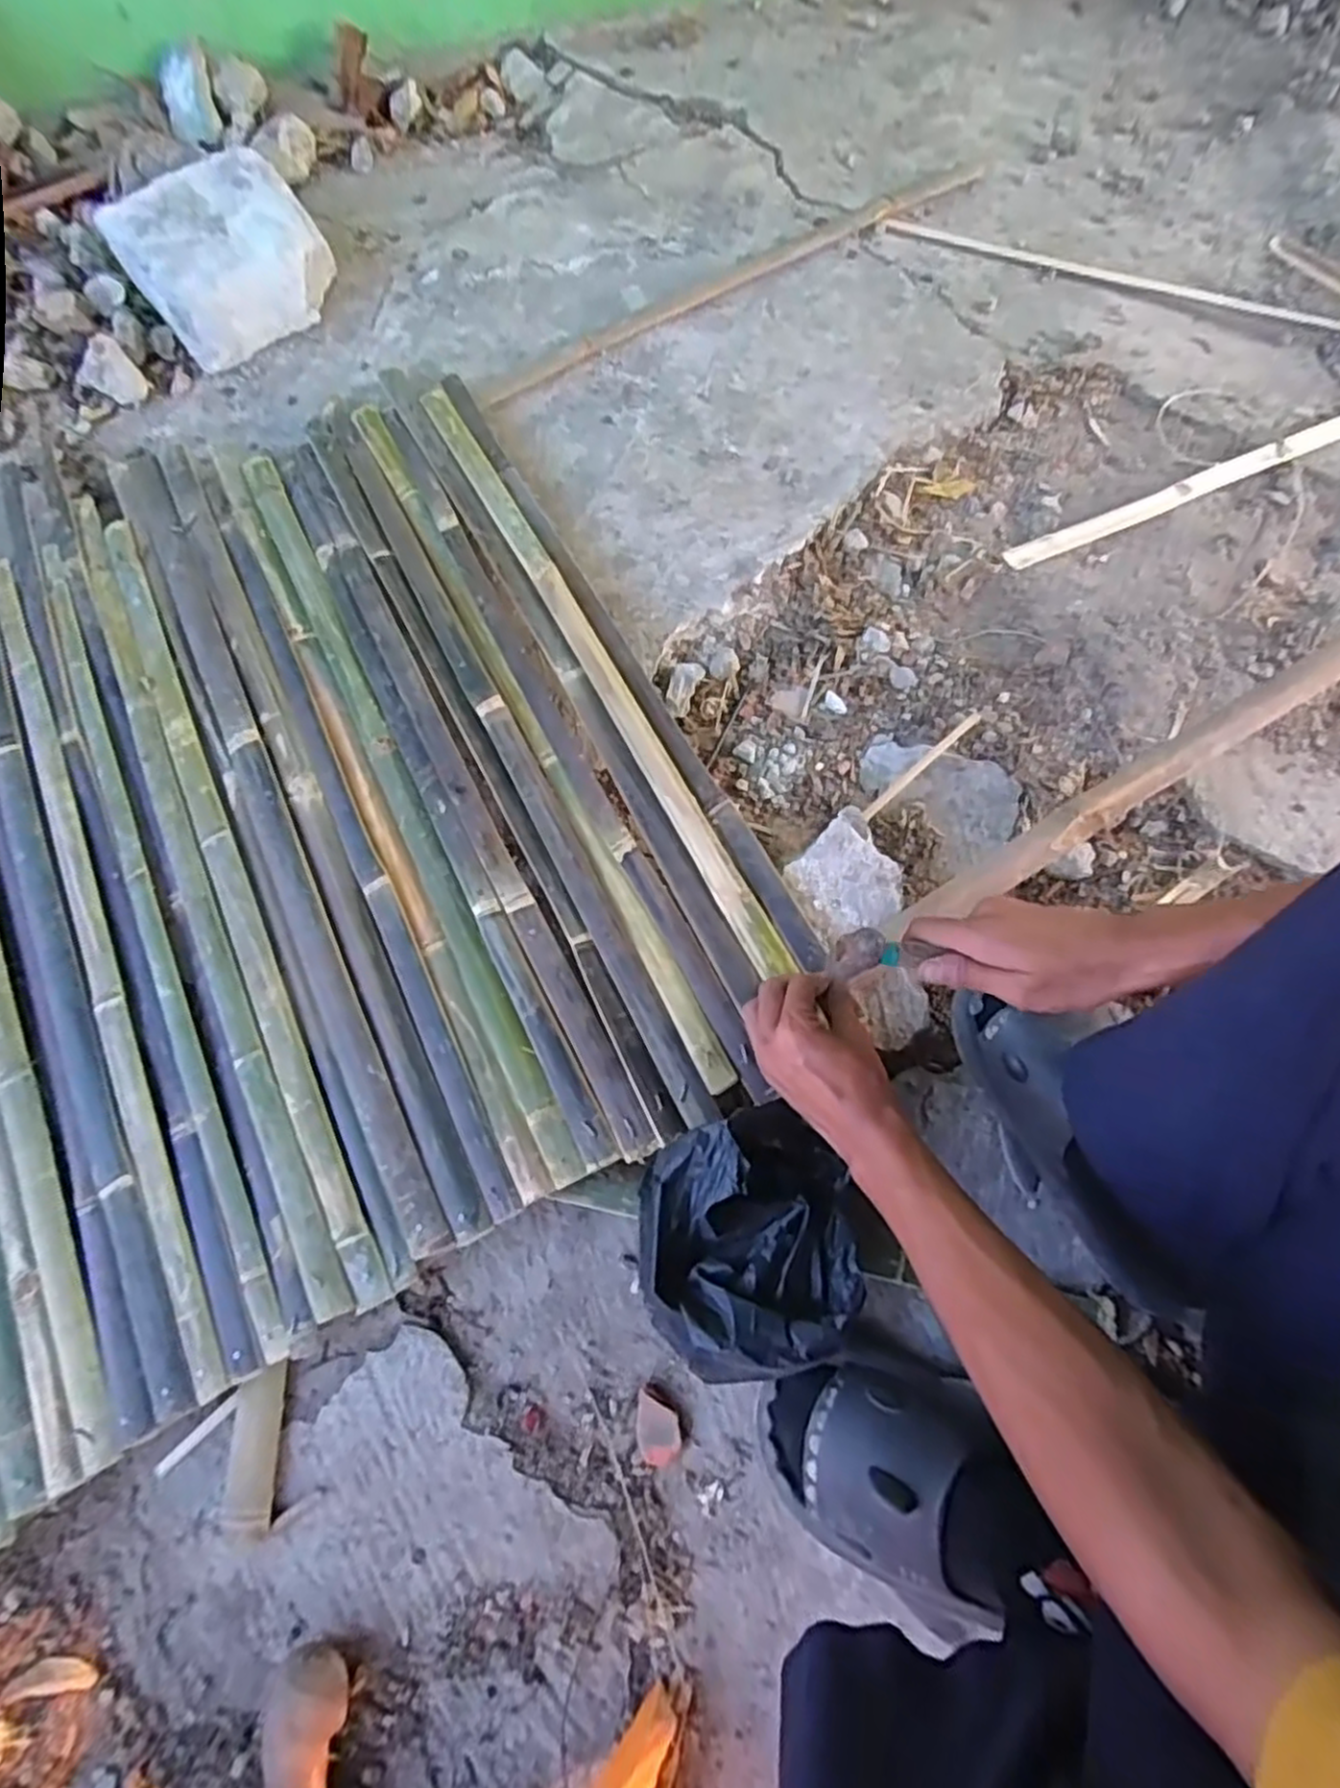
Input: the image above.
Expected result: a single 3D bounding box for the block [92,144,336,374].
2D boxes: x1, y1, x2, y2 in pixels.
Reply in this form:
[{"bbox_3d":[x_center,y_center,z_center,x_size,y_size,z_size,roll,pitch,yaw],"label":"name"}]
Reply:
[{"bbox_3d":[-0.563,-0.818,0.949,0.229,0.085,0.199,-39,76,-12],"label":"block"}]

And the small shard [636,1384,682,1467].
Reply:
[{"bbox_3d":[-0.009,0.413,0.581,0.033,0.009,0.052,-5,72,-2],"label":"small shard"}]

